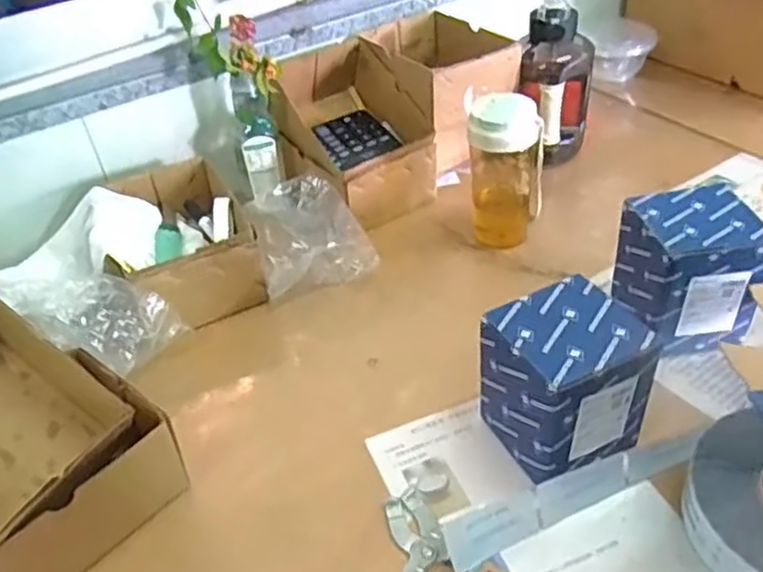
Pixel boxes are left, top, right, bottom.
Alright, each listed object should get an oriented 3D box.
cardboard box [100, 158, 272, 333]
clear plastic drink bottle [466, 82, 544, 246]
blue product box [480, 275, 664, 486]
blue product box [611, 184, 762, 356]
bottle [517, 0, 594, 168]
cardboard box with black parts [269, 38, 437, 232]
[{"bbox_3d":[-0.246,-0.052,0.849,0.160,0.100,0.210,-27,42,-22],"label":"cardboard box"},{"bbox_3d":[0.151,-0.139,0.855,0.083,0.182,0.079,-5,39,4],"label":"clear plastic drink bottle"},{"bbox_3d":[0.160,0.086,0.612,0.113,0.132,0.108,-19,40,-13],"label":"blue product box"},{"bbox_3d":[0.310,-0.010,0.708,0.109,0.137,0.115,-8,39,0],"label":"blue product box"},{"bbox_3d":[0.241,-0.290,0.986,0.107,0.213,0.092,-27,42,-22],"label":"bottle"},{"bbox_3d":[-0.045,-0.203,0.965,0.176,0.189,0.207,-28,44,-24],"label":"cardboard box with black parts"}]

